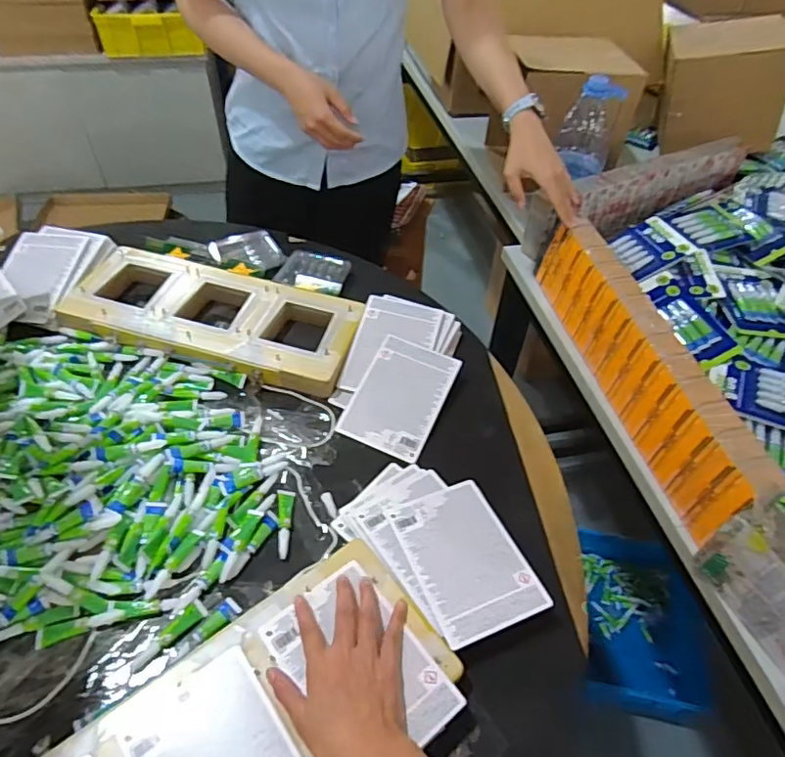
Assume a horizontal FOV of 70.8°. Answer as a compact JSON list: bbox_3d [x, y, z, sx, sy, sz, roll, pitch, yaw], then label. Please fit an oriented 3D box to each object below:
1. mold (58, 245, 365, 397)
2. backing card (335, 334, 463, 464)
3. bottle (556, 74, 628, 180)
[{"bbox_3d":[-0.264,-0.101,0.816,0.422,0.028,0.175,16,54,9],"label":"mold"},{"bbox_3d":[0.012,0.023,0.752,0.116,0.005,0.166,21,63,15],"label":"backing card"},{"bbox_3d":[0.359,-0.457,1.006,0.092,0.171,0.078,18,49,13],"label":"bottle"}]

